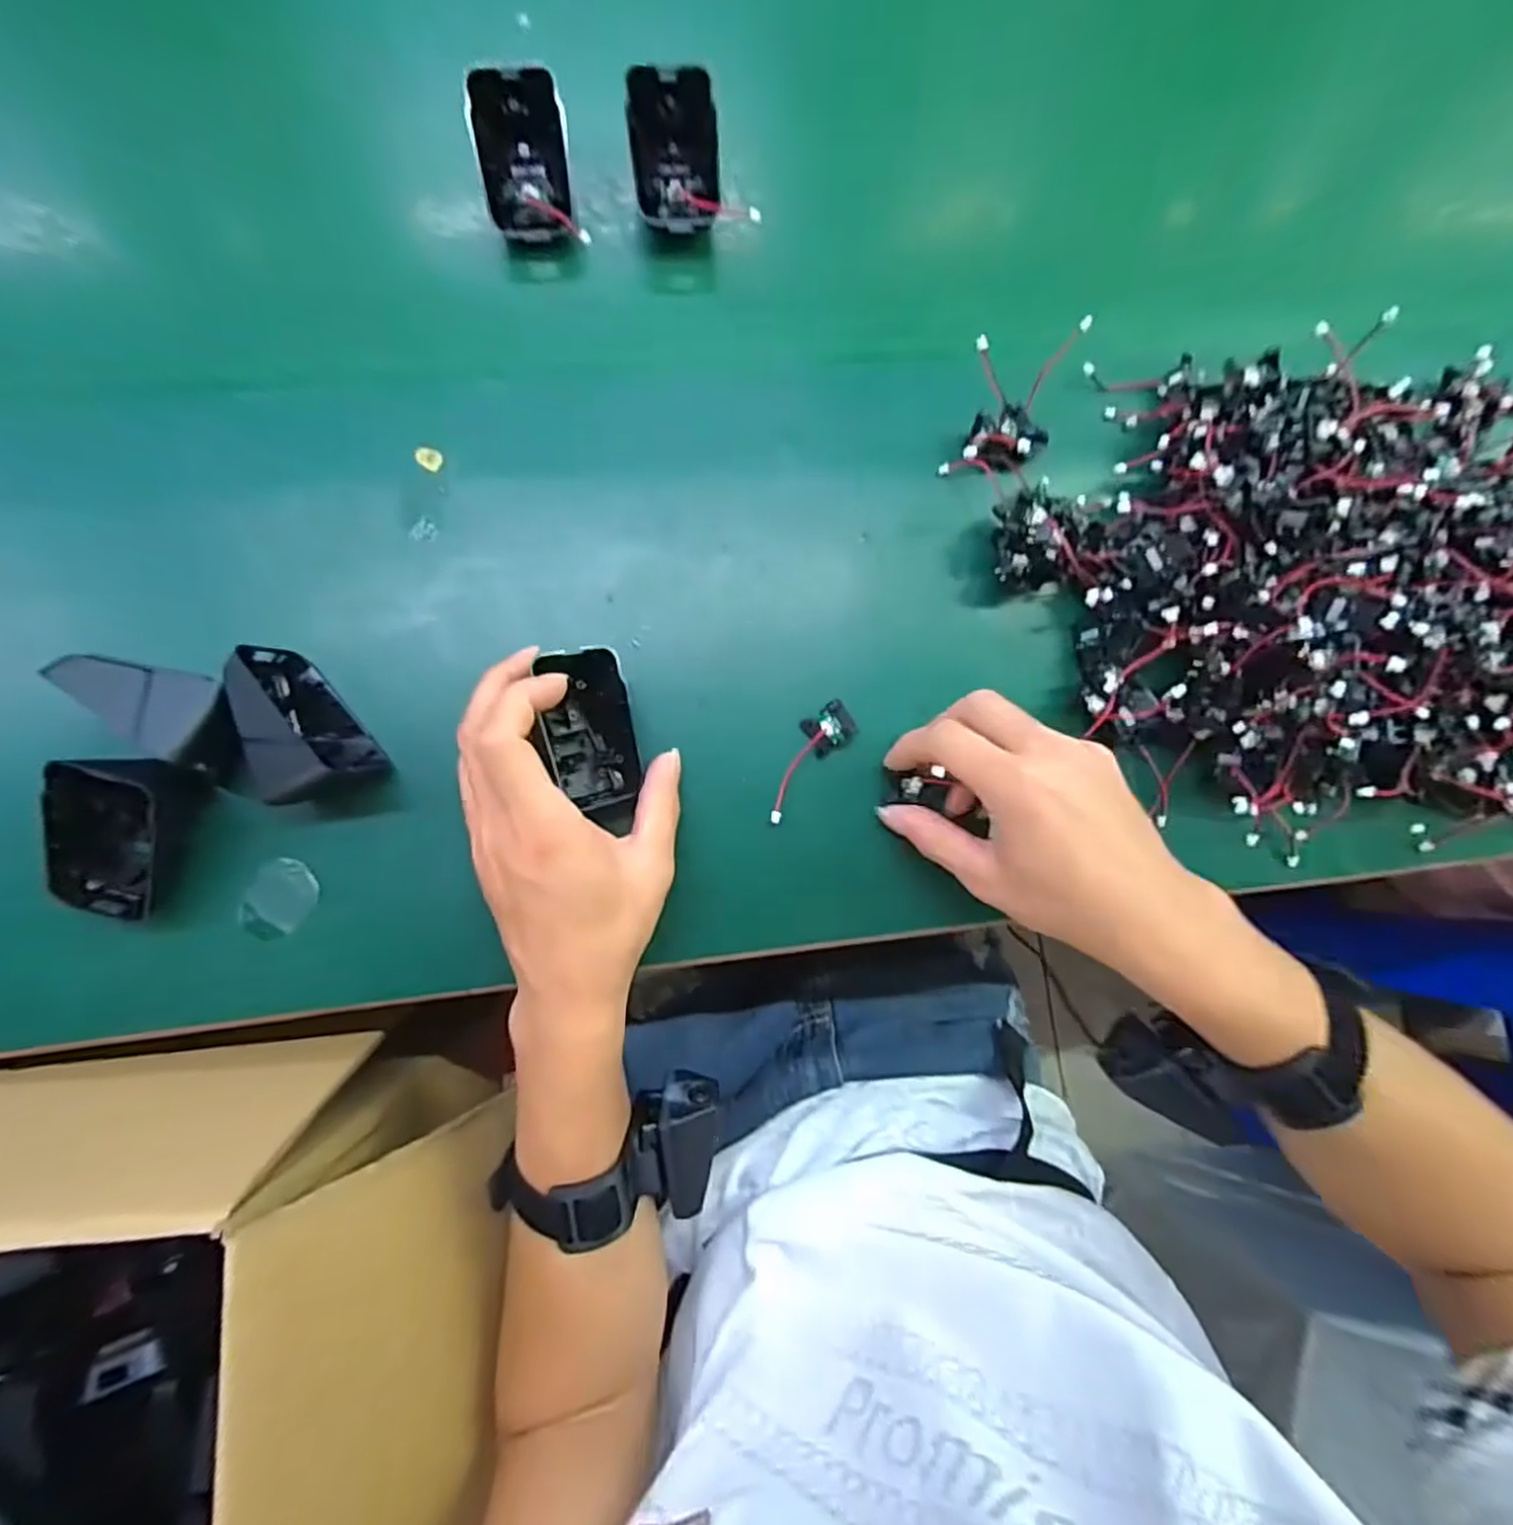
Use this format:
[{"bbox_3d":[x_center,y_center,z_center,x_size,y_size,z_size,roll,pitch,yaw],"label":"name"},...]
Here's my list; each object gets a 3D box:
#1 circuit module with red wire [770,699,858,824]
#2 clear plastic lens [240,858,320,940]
[{"bbox_3d":[0.023,-0.002,0.341,0.022,0.011,0.066,42,80,-1],"label":"circuit module with red wire"},{"bbox_3d":[-0.220,0.063,0.319,0.027,0.005,0.037,28,81,-3],"label":"clear plastic lens"}]

